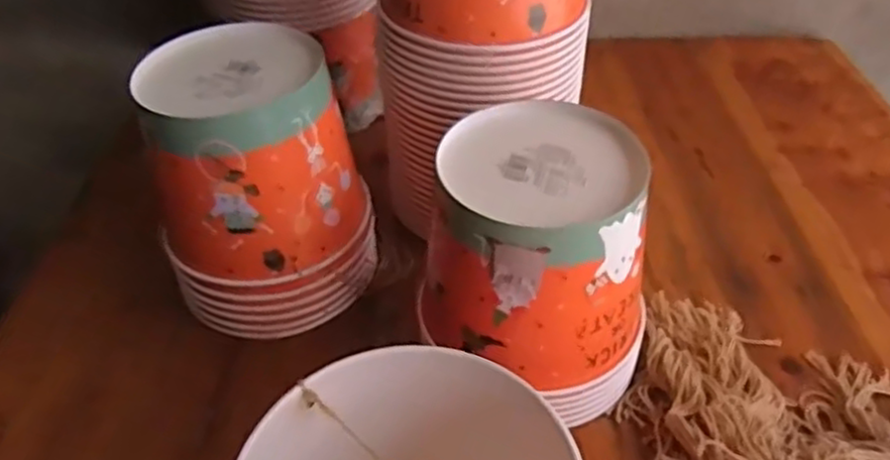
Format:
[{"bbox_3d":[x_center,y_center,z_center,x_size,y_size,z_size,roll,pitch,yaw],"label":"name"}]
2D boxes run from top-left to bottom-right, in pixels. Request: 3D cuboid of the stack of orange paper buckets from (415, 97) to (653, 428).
[{"bbox_3d":[0.067,0.024,0.484,0.144,0.167,0.129,15,45,16],"label":"stack of orange paper buckets"}]

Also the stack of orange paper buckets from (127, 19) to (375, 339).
[{"bbox_3d":[-0.136,-0.031,0.540,0.152,0.194,0.133,-6,43,-6],"label":"stack of orange paper buckets"}]

